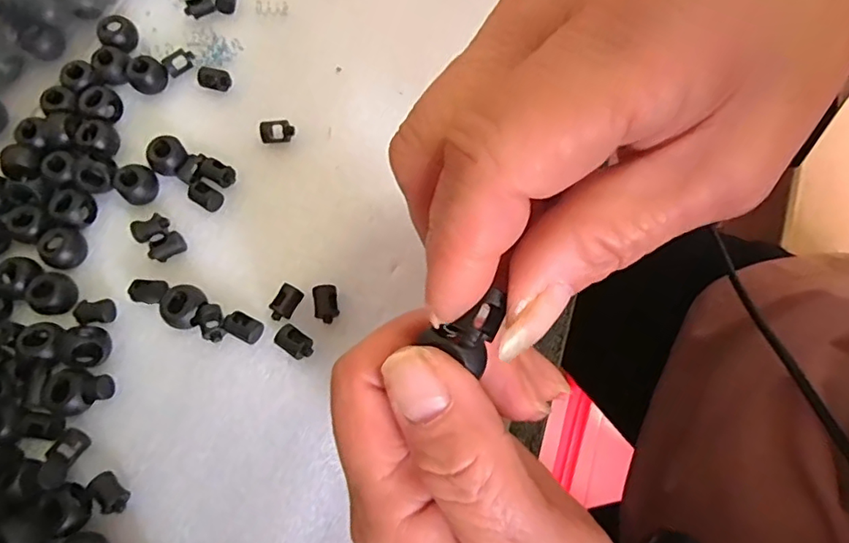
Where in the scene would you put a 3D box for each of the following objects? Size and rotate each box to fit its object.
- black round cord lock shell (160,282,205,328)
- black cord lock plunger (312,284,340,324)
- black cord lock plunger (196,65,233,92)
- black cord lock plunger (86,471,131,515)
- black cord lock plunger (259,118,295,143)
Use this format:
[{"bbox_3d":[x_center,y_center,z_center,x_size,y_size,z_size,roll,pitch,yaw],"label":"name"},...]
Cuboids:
[{"bbox_3d":[-0.097,0.013,0.220,0.016,0.010,0.017,-1,69,4],"label":"black round cord lock shell"},{"bbox_3d":[-0.039,0.013,0.219,0.009,0.008,0.014,-10,69,0],"label":"black cord lock plunger"},{"bbox_3d":[-0.099,-0.091,0.259,0.016,0.005,0.010,10,70,8],"label":"black cord lock plunger"},{"bbox_3d":[-0.113,0.079,0.198,0.009,0.006,0.016,-39,72,-10],"label":"black cord lock plunger"},{"bbox_3d":[-0.066,-0.064,0.249,0.015,0.006,0.011,-8,69,1],"label":"black cord lock plunger"}]

